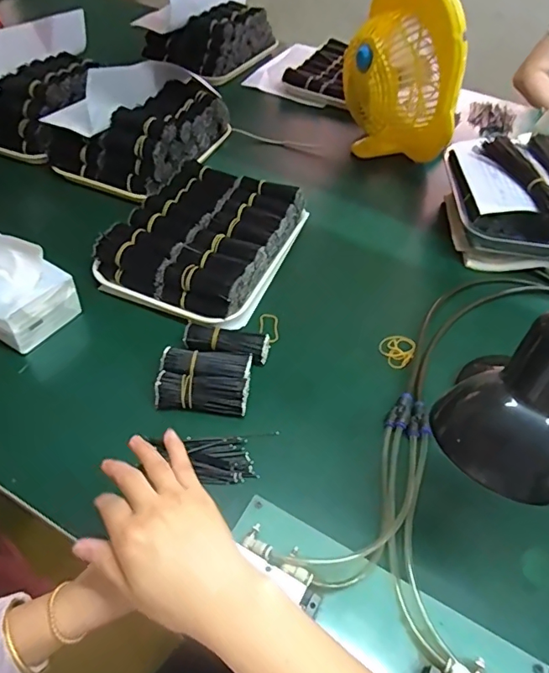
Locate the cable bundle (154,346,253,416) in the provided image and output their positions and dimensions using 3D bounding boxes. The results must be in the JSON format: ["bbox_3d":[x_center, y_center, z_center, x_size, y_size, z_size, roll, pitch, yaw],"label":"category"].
[{"bbox_3d":[-0.080,0.050,0.553,0.101,0.033,0.075,5,50,-1],"label":"cable bundle"}]

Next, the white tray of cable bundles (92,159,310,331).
[{"bbox_3d":[-0.096,-0.140,0.706,0.217,0.074,0.287,22,52,13],"label":"white tray of cable bundles"}]

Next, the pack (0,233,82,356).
[{"bbox_3d":[-0.330,-0.065,0.585,0.133,0.116,0.104,30,54,19],"label":"pack"}]

